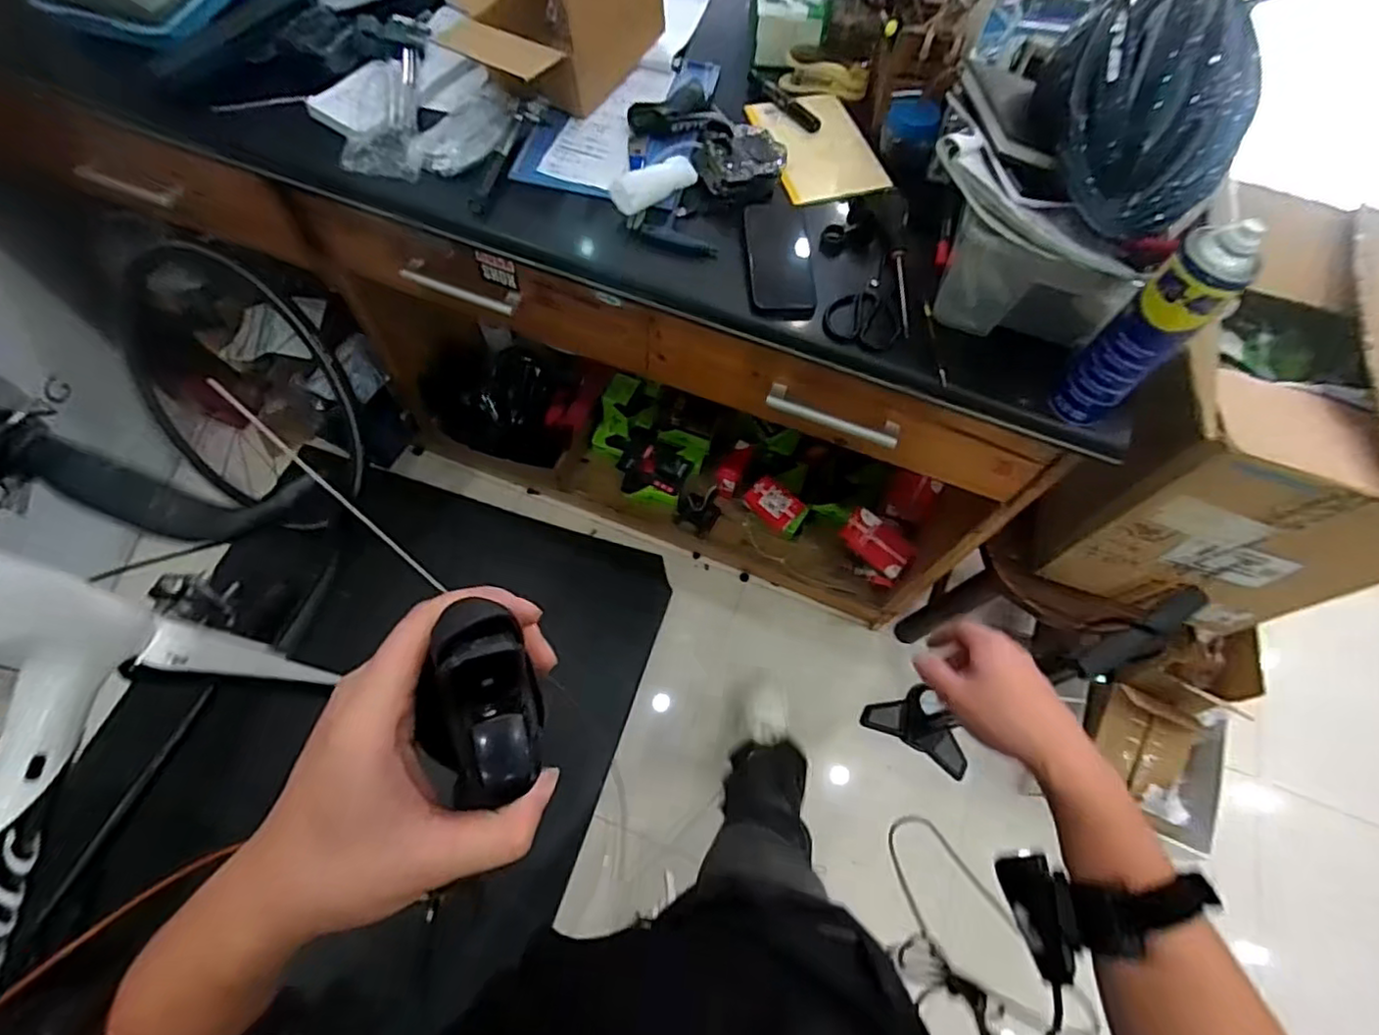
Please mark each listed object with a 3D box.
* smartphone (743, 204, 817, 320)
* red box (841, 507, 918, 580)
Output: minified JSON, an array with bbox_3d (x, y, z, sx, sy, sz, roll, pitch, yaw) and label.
[{"bbox_3d":[0.112,-0.318,0.799,0.078,0.012,0.156,-4,76,5],"label":"smartphone"},{"bbox_3d":[0.382,0.050,1.302,0.082,0.040,0.143,-38,72,-18],"label":"red box"}]

